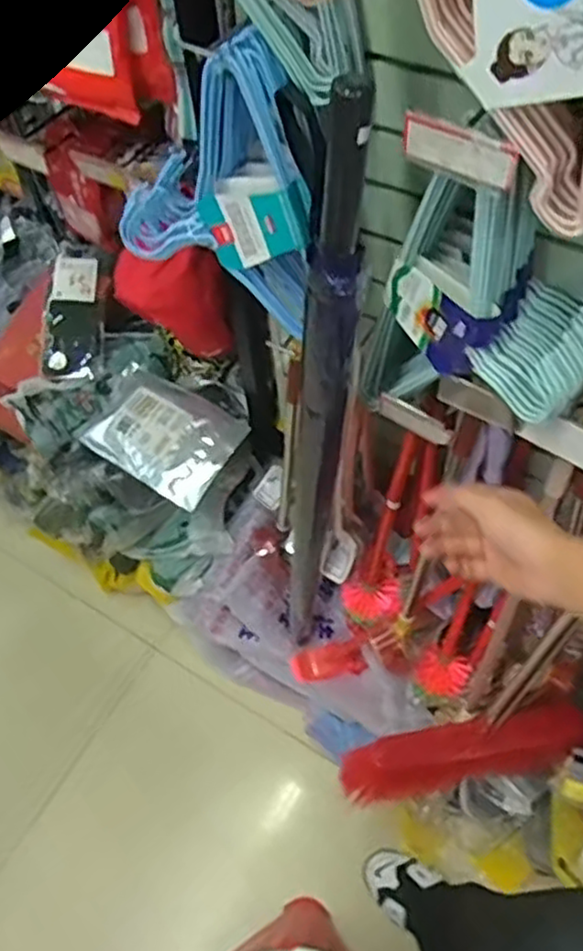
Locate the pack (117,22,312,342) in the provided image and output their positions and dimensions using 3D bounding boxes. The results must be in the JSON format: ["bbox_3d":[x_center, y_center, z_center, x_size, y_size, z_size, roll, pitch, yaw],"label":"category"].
[{"bbox_3d":[-0.078,-0.294,0.723,0.202,0.264,0.084,13,60,12],"label":"pack"}]

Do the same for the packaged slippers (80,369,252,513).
[{"bbox_3d":[-0.219,-0.074,1.223,0.243,0.053,0.178,31,65,20],"label":"packaged slippers"}]

